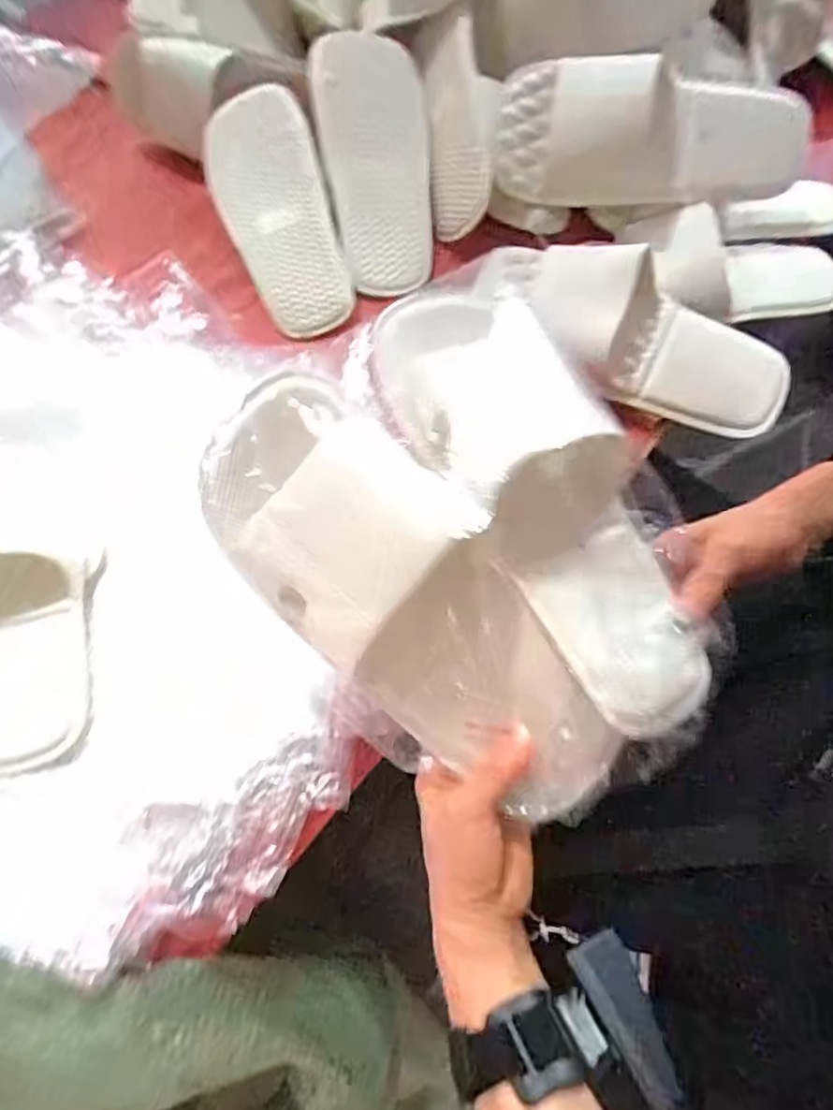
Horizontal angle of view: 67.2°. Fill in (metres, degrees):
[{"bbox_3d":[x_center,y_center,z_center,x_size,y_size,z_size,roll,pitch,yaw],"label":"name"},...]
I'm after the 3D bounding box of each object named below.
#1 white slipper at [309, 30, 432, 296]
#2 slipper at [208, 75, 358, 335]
[{"bbox_3d":[-0.034,-0.363,0.586,0.102,0.043,0.233,-9,96,-3],"label":"white slipper"},{"bbox_3d":[-0.120,-0.298,0.563,0.097,0.051,0.198,-20,102,-8],"label":"slipper"}]

